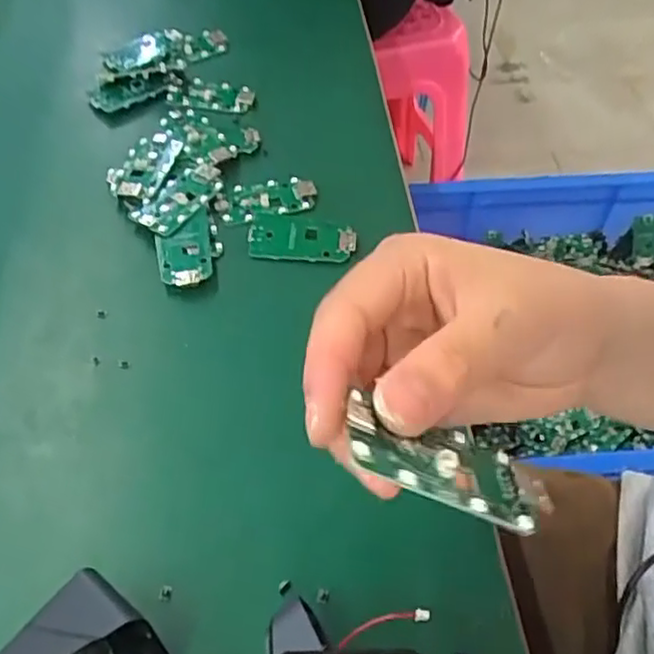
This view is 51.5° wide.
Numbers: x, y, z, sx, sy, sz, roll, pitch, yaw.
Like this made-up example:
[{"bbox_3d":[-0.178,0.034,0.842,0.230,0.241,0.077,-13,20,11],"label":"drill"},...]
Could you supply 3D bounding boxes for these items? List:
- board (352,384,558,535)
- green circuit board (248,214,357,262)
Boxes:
[{"bbox_3d":[0.034,0.037,0.184,0.061,0.006,0.030,25,28,-18],"label":"board"},{"bbox_3d":[-0.015,-0.055,0.410,0.063,0.005,0.031,5,51,2],"label":"green circuit board"}]

